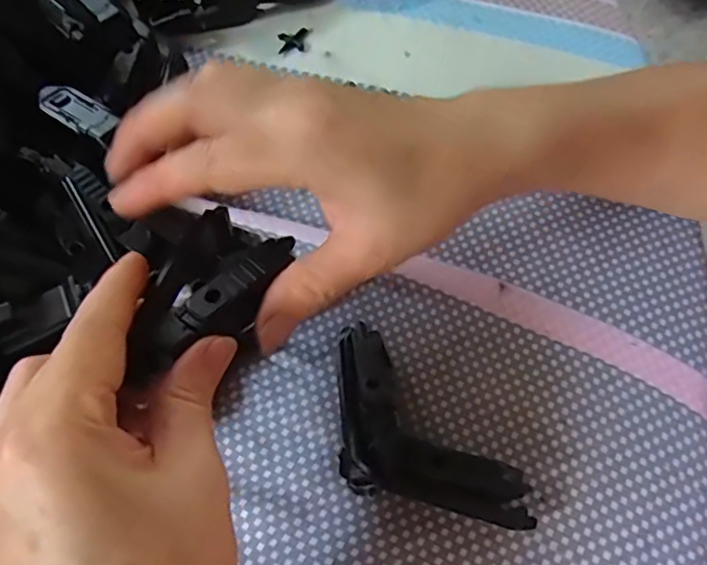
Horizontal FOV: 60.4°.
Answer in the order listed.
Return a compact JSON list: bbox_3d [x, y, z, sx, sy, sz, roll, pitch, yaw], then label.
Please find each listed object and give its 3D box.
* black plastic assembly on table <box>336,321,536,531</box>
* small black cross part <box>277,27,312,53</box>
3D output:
[{"bbox_3d":[0.020,0.065,0.251,0.054,0.038,0.110,-38,71,-16],"label":"black plastic assembly on table"},{"bbox_3d":[-0.036,-0.147,0.370,0.020,0.004,0.016,-6,66,-3],"label":"small black cross part"}]

